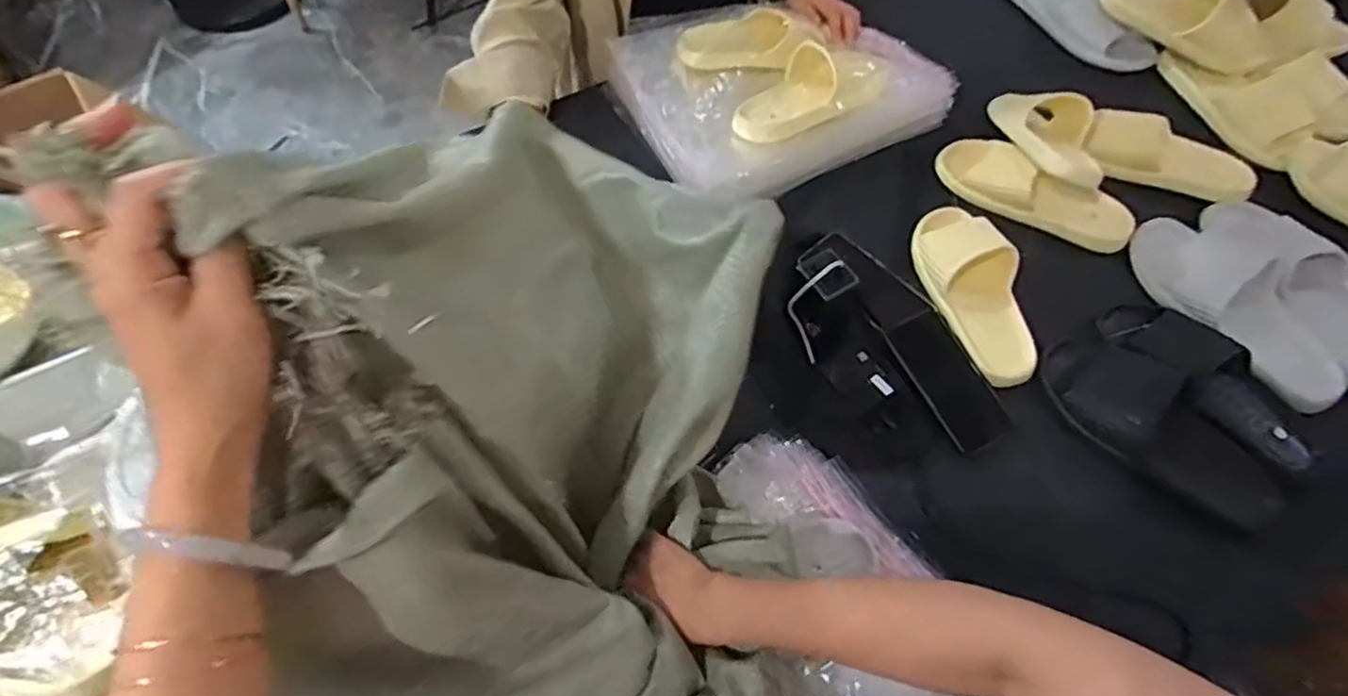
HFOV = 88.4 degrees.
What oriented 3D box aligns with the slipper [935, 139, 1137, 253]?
[{"bbox_3d":[0.461,-0.201,0.878,0.250,0.065,0.088,20,63,10],"label":"slipper"}]

